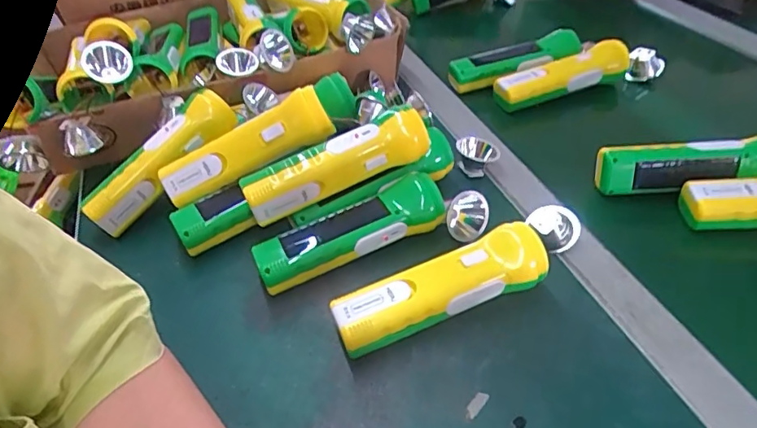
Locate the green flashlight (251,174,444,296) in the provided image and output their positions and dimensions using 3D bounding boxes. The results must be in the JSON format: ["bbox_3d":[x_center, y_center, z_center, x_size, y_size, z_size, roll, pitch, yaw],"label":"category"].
[{"bbox_3d":[-0.023,0.018,0.441,0.164,0.046,0.045,-21,44,-15],"label":"green flashlight"}]

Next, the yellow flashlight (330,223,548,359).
[{"bbox_3d":[0.046,0.059,0.385,0.159,0.049,0.041,-19,44,-14],"label":"yellow flashlight"}]

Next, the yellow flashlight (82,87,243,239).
[{"bbox_3d":[-0.208,-0.052,0.492,0.047,0.040,0.164,29,70,32],"label":"yellow flashlight"}]

